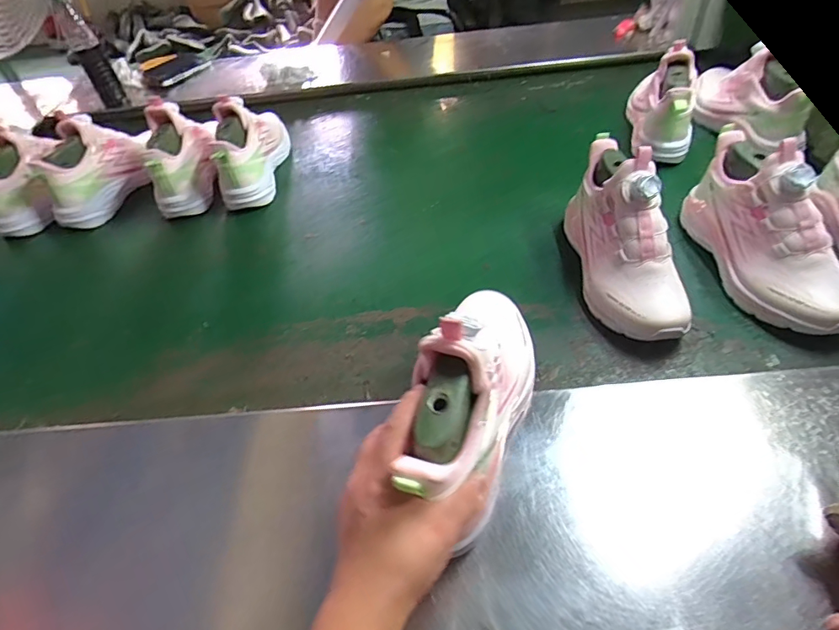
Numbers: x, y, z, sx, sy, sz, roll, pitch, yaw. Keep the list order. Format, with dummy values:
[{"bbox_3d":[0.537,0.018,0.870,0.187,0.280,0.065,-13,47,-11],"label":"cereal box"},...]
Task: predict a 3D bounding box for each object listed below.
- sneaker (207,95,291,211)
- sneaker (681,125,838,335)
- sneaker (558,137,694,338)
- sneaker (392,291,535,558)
[{"bbox_3d":[-0.295,-0.308,0.838,0.080,0.131,0.245,-4,48,2],"label":"sneaker"},{"bbox_3d":[0.420,-0.115,0.557,0.094,0.160,0.247,-4,48,2],"label":"sneaker"},{"bbox_3d":[0.249,-0.103,0.576,0.099,0.130,0.260,0,48,5],"label":"sneaker"},{"bbox_3d":[0.046,0.050,0.409,0.089,0.125,0.264,16,27,19],"label":"sneaker"}]

